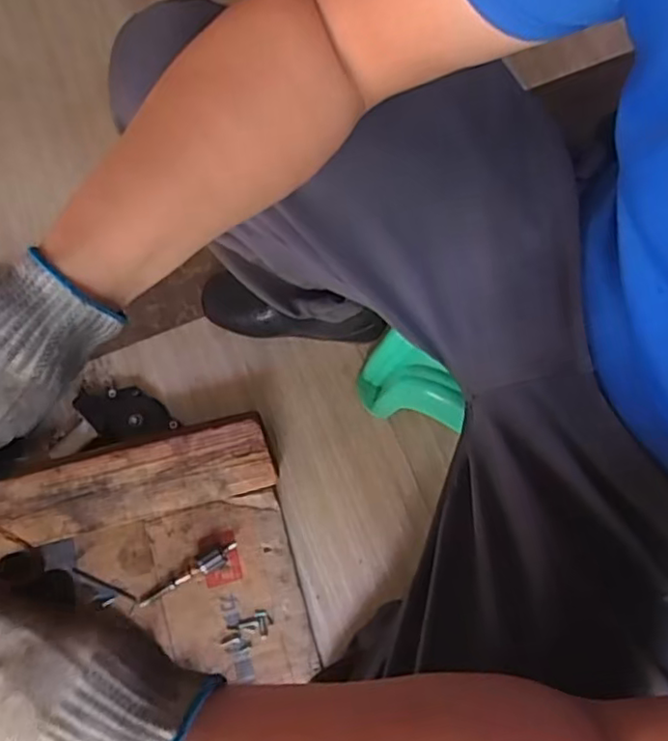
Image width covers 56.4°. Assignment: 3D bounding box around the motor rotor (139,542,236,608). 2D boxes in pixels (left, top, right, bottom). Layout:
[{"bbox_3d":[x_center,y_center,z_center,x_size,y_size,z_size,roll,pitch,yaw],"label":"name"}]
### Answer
[{"bbox_3d":[-0.182,0.251,0.770,0.133,0.024,0.024,-25,79,-6],"label":"motor rotor"}]

